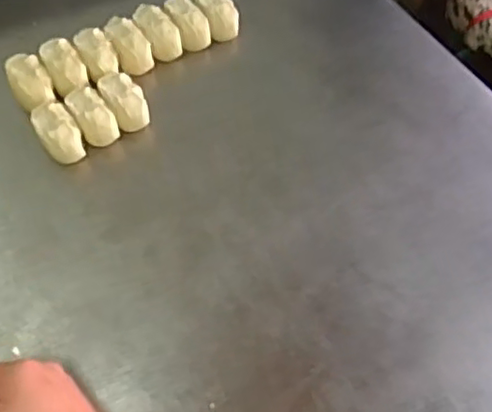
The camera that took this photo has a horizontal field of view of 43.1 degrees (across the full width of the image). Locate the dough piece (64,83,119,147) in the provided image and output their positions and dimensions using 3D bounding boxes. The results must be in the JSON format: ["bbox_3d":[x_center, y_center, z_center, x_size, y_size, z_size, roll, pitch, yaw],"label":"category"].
[{"bbox_3d":[-0.174,-0.097,0.709,0.040,0.051,0.078,-30,67,-16],"label":"dough piece"}]

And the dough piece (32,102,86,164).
[{"bbox_3d":[-0.208,-0.075,0.698,0.043,0.046,0.074,-26,66,-15],"label":"dough piece"}]

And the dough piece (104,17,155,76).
[{"bbox_3d":[-0.143,-0.191,0.765,0.041,0.051,0.076,-25,66,-15],"label":"dough piece"}]

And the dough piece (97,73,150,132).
[{"bbox_3d":[-0.140,-0.116,0.722,0.042,0.048,0.075,-25,66,-14],"label":"dough piece"}]

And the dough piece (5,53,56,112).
[{"bbox_3d":[-0.247,-0.136,0.722,0.044,0.047,0.073,-23,65,-14],"label":"dough piece"}]

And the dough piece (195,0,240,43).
[{"bbox_3d":[-0.036,-0.246,0.796,0.047,0.046,0.077,-20,64,-12],"label":"dough piece"}]

